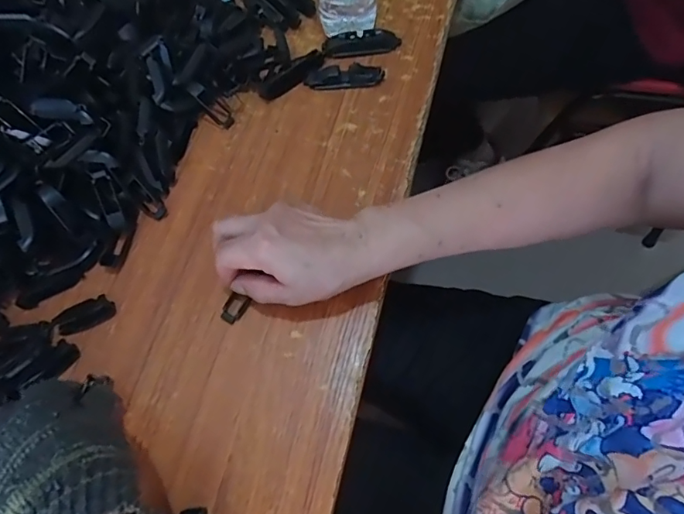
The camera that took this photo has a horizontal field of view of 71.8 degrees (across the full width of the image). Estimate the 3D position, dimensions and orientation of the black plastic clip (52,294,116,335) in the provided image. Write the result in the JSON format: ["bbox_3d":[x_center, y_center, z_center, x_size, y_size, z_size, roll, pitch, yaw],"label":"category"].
[{"bbox_3d":[-0.224,0.051,0.413,0.047,0.010,0.021,-25,69,-7],"label":"black plastic clip"}]

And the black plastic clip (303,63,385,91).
[{"bbox_3d":[0.003,-0.188,0.492,0.081,0.017,0.022,-2,68,2],"label":"black plastic clip"}]

